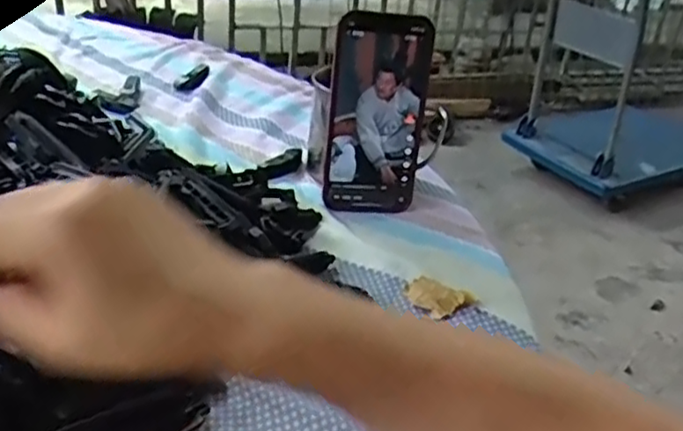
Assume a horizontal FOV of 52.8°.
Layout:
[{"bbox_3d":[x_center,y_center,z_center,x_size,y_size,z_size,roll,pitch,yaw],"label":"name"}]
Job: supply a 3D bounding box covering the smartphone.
[{"bbox_3d":[0.028,-0.079,0.546,0.074,0.155,0.010,4,16,-6],"label":"smartphone"}]

